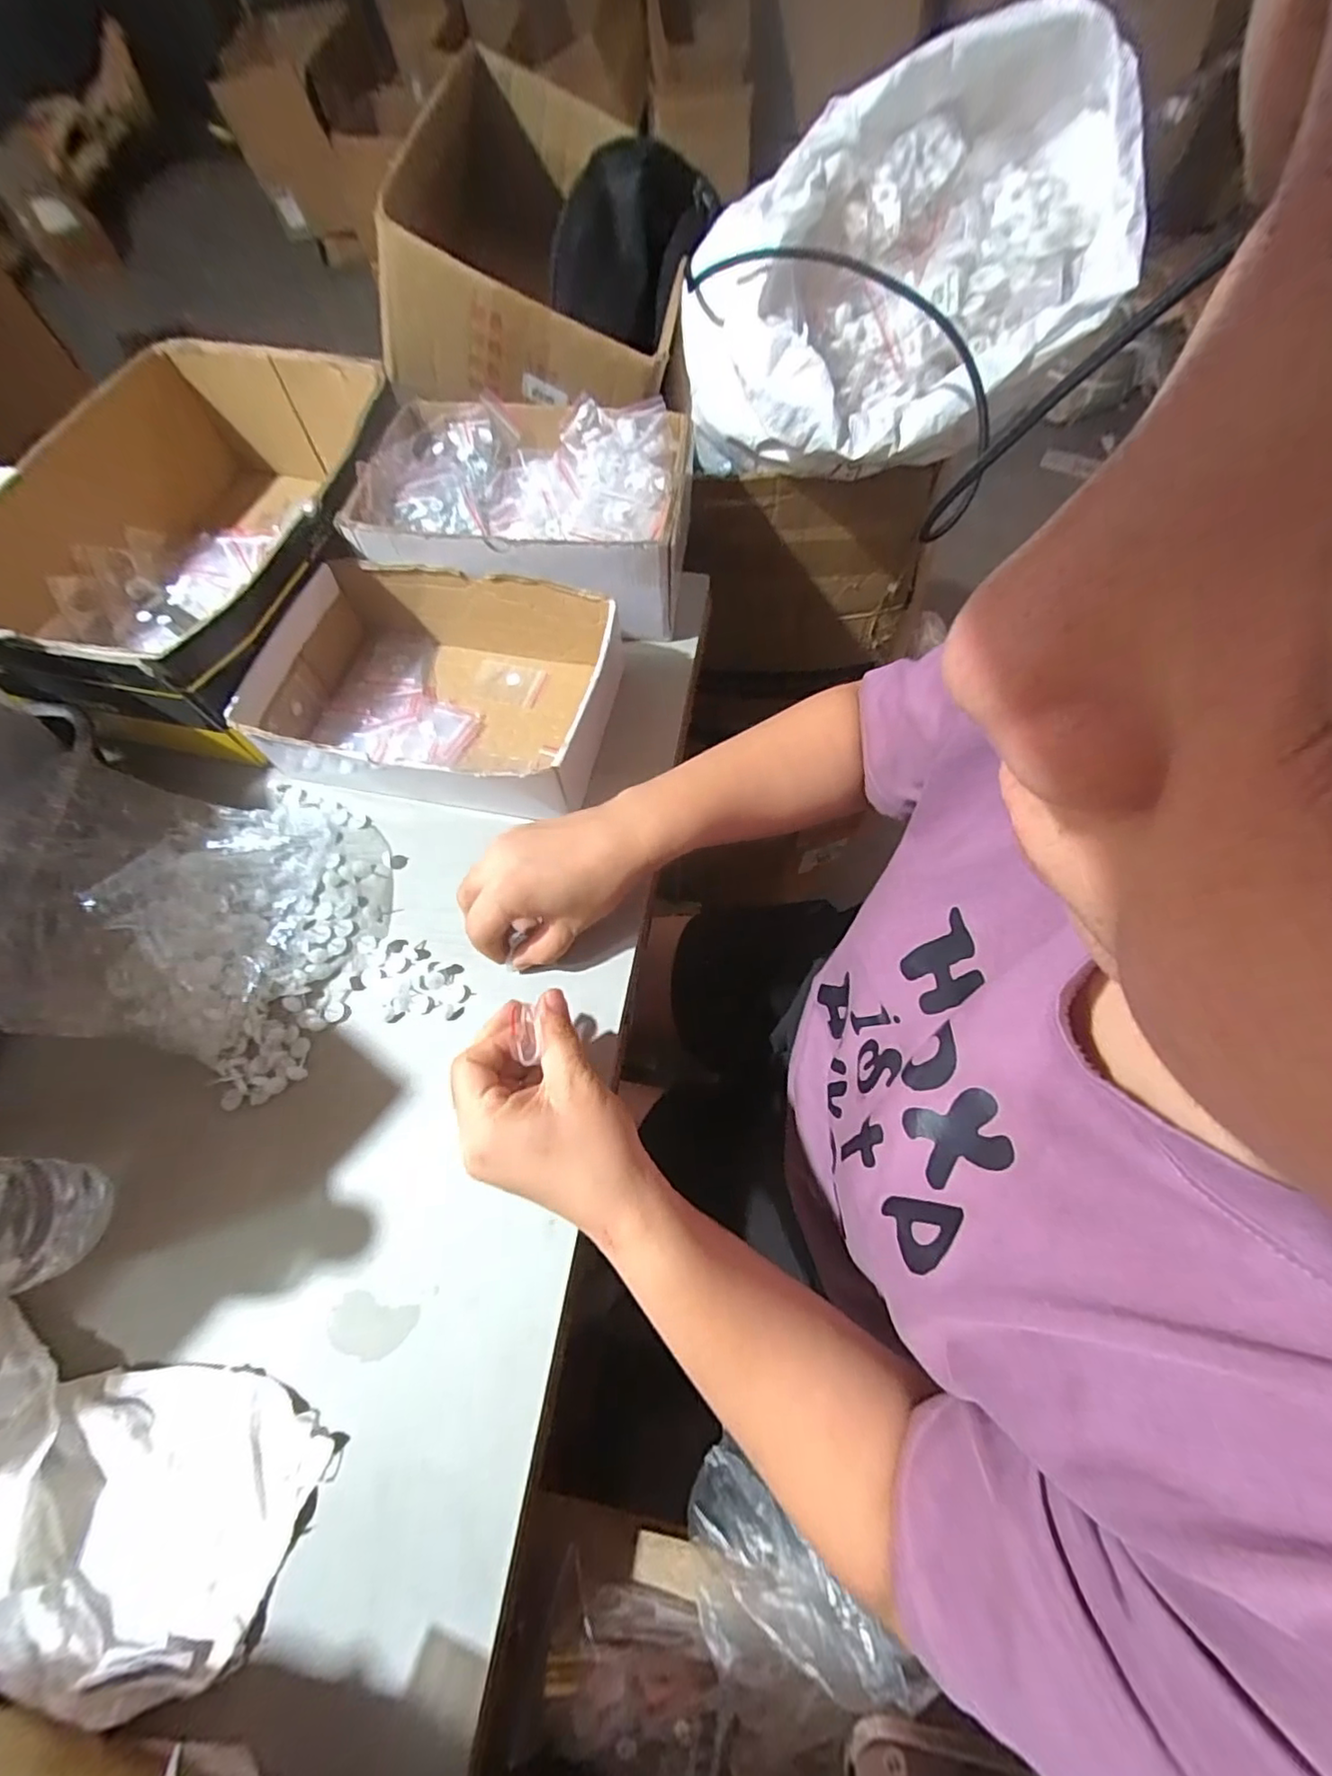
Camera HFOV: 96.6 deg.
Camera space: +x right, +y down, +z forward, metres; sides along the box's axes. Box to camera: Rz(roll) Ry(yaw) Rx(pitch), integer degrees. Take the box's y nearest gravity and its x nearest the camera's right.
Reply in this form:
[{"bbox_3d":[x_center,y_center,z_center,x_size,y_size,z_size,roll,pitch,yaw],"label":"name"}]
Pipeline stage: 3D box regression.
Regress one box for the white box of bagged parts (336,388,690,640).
[{"bbox_3d":[-0.109,-0.312,0.504,0.252,0.099,0.176,6,65,3],"label":"white box of bagged parts"}]

